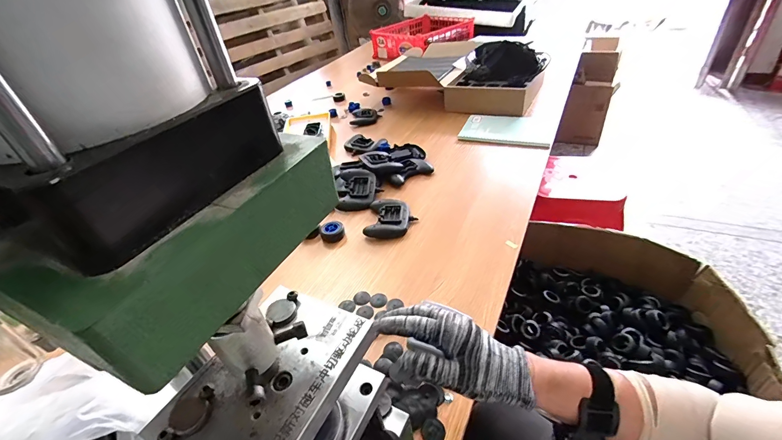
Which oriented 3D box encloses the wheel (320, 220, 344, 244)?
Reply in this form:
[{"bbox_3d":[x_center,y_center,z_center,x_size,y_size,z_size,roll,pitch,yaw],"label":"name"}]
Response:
[{"bbox_3d":[-0.129,0.026,0.783,0.048,0.035,0.042,-6,37,1],"label":"wheel"}]

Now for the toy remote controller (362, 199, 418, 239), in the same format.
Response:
[{"bbox_3d":[-0.002,0.001,0.792,0.106,0.030,0.124,2,38,11],"label":"toy remote controller"}]

